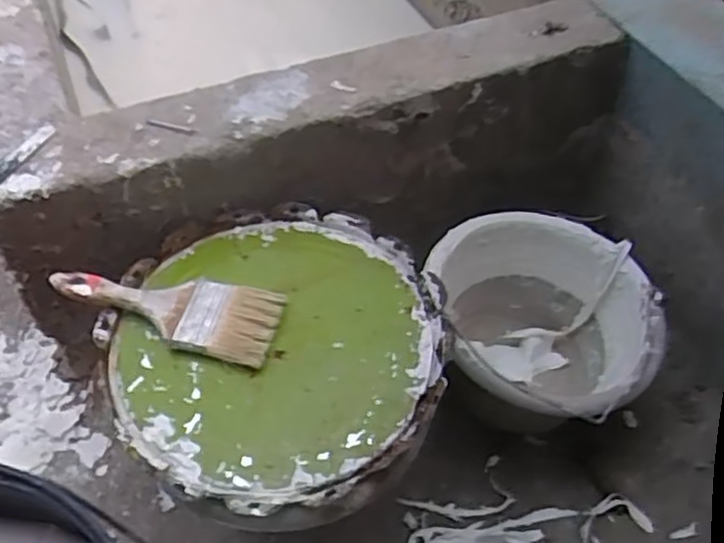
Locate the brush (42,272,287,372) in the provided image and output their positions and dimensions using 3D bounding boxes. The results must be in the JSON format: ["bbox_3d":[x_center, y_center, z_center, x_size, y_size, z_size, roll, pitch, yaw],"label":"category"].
[{"bbox_3d":[-0.179,0.033,0.644,0.205,0.022,0.070,9,50,6],"label":"brush"}]

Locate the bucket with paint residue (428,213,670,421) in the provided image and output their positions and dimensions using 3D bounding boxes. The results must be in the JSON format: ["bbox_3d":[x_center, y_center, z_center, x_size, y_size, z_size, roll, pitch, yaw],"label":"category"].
[{"bbox_3d":[0.198,0.080,0.797,0.222,0.160,0.251,-4,50,-5],"label":"bucket with paint residue"}]

